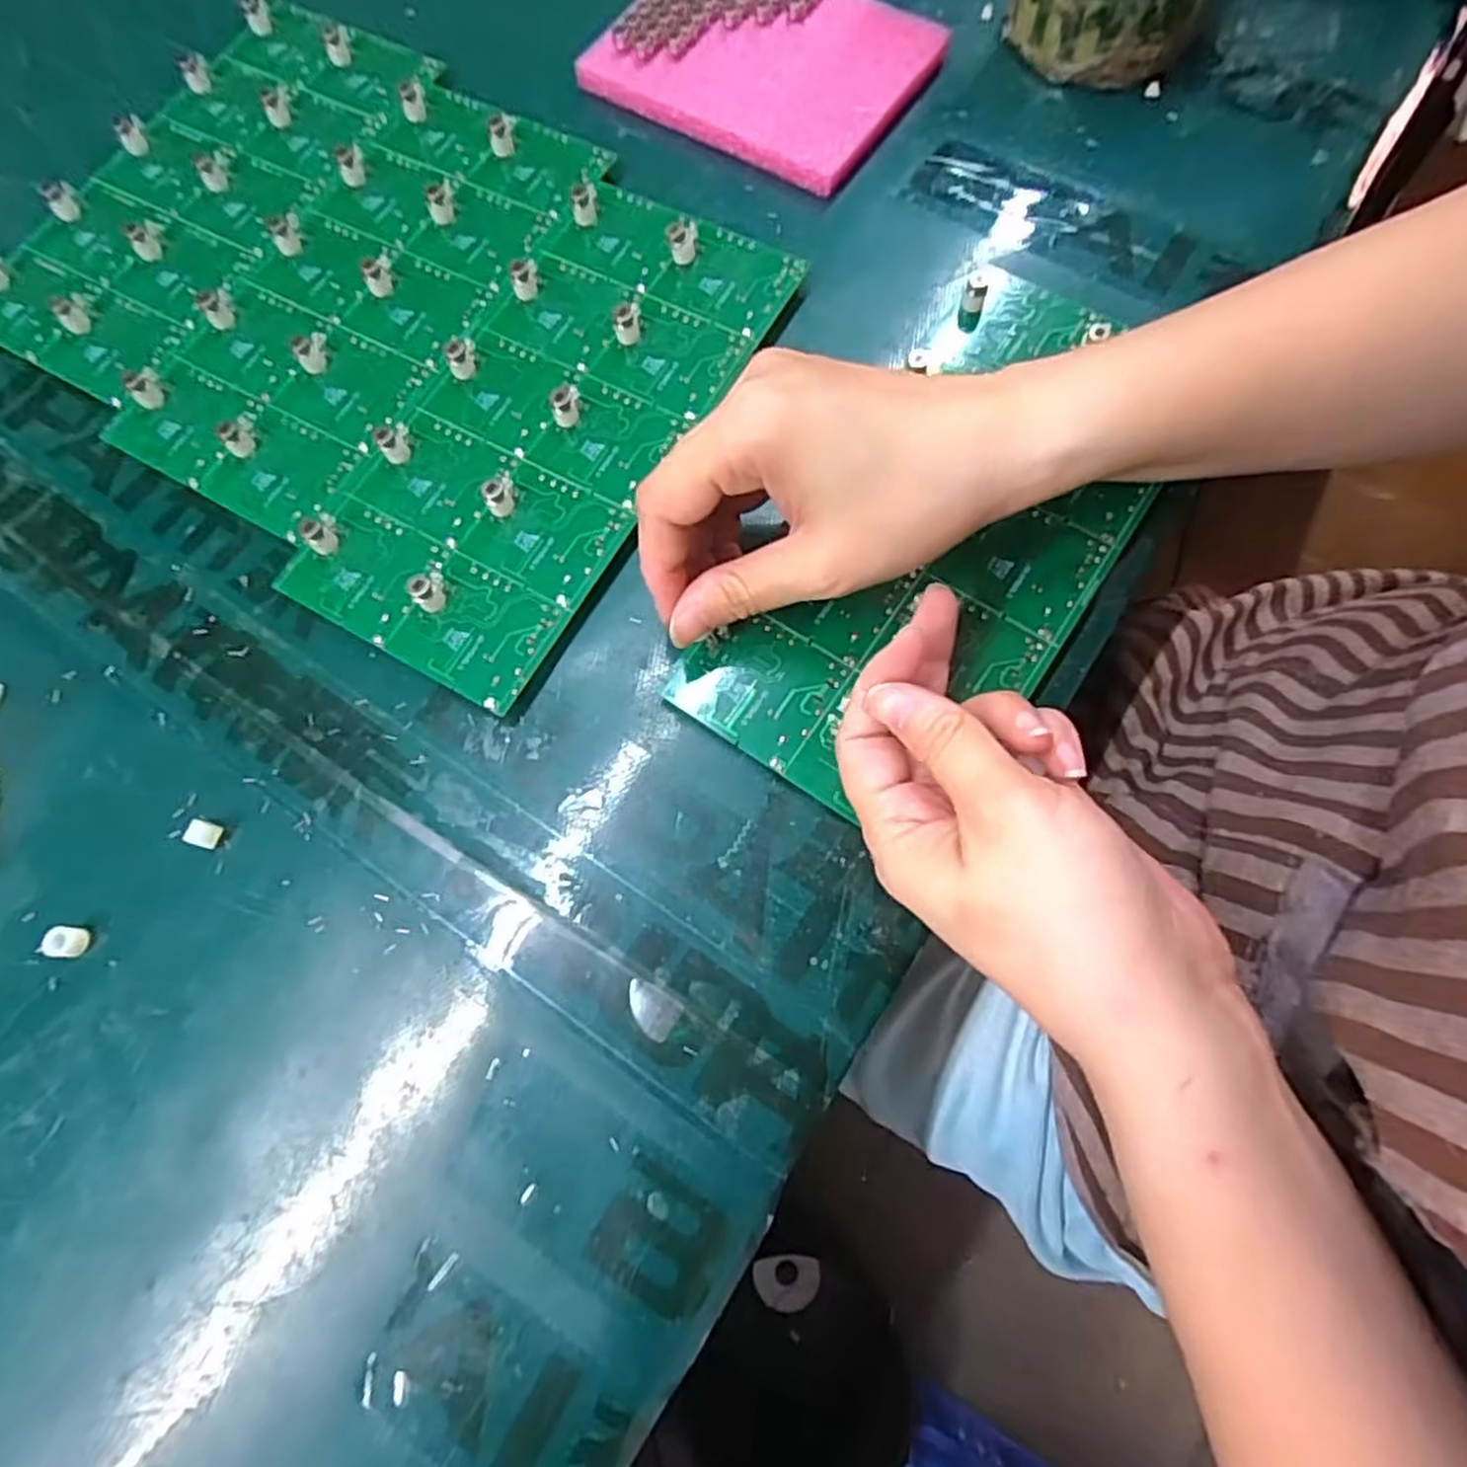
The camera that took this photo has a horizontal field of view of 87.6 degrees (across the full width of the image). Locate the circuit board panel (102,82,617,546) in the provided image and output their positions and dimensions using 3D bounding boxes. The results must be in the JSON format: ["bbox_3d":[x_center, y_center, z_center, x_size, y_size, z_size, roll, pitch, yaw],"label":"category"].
[{"bbox_3d":[-0.157,-0.191,0.330,0.104,0.017,0.224,29,76,9],"label":"circuit board panel"}]

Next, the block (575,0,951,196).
[{"bbox_3d":[0.015,-0.321,0.359,0.140,0.018,0.106,31,77,10],"label":"block"}]

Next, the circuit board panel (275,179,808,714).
[{"bbox_3d":[-0.072,-0.127,0.303,0.107,0.014,0.226,29,76,9],"label":"circuit board panel"}]

